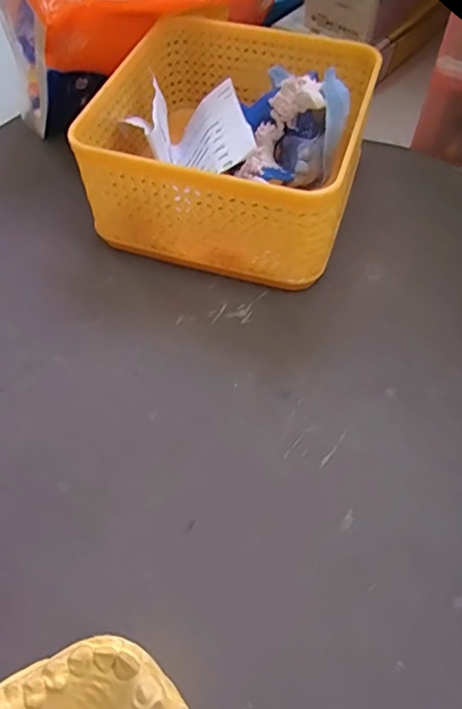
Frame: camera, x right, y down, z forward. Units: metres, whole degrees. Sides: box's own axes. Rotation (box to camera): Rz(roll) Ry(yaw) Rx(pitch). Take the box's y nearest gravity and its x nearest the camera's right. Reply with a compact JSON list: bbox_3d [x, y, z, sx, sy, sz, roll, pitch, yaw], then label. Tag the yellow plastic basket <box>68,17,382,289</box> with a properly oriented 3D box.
[{"bbox_3d":[0.003,-0.115,0.288,0.131,0.063,0.141,13,58,9],"label":"yellow plastic basket"}]

